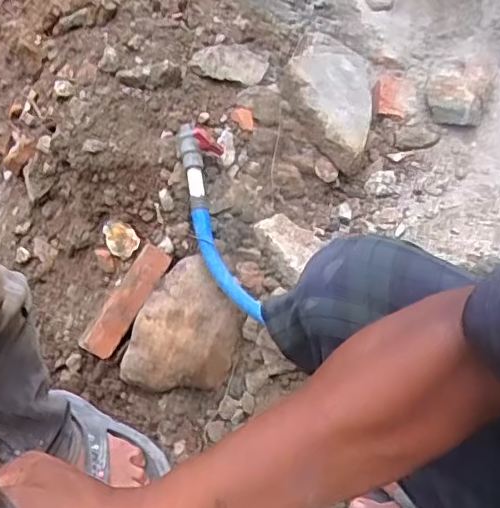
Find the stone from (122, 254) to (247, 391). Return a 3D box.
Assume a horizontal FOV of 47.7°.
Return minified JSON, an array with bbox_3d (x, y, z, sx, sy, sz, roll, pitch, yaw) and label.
[{"bbox_3d":[-0.091,0.114,0.855,0.152,0.064,0.202,20,72,7],"label":"stone"}]

